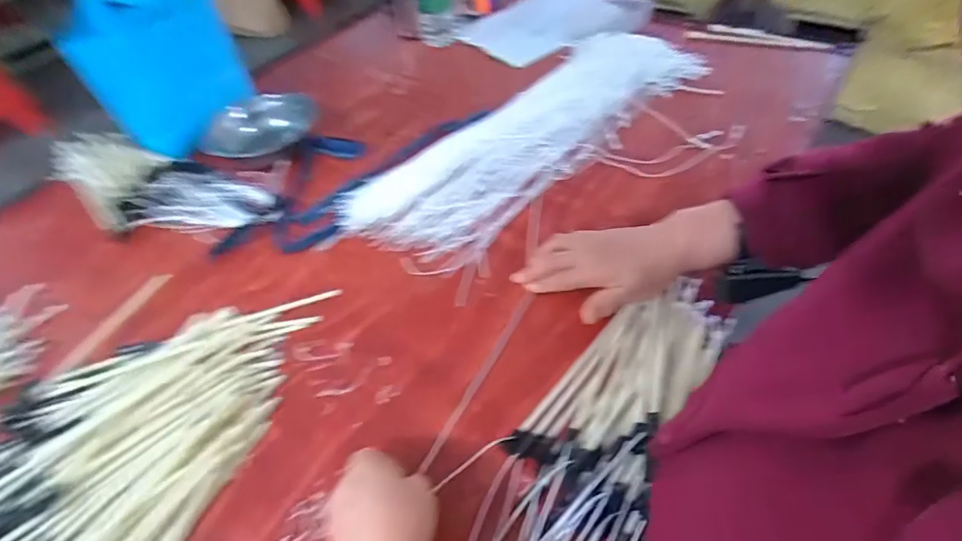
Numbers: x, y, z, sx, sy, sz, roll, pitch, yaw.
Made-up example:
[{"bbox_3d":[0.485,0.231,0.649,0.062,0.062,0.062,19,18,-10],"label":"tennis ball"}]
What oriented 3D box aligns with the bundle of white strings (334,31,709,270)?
[{"bbox_3d":[0.083,-0.221,0.694,0.202,0.034,0.606,36,61,29],"label":"bundle of white strings"}]

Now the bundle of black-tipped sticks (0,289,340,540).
[{"bbox_3d":[-0.323,0.140,0.425,0.222,0.039,0.378,12,52,14],"label":"bundle of black-tipped sticks"}]

